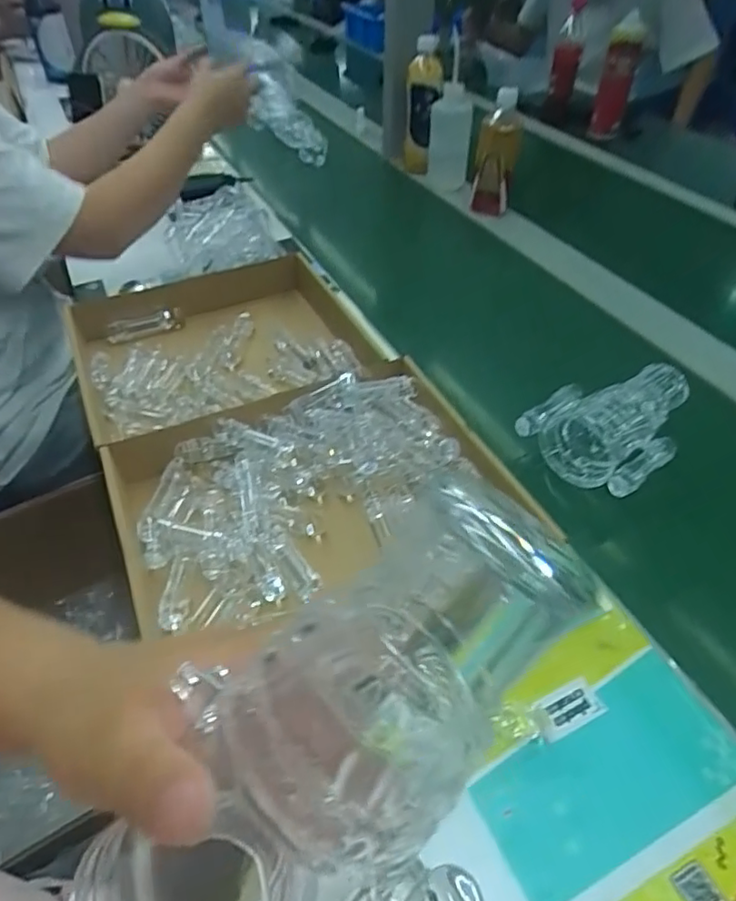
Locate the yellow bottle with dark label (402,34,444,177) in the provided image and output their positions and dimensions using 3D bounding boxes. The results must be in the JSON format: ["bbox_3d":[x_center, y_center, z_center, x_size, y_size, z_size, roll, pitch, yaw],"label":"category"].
[{"bbox_3d":[0.098,-0.626,1.096,0.063,0.206,0.072,5,46,5],"label":"yellow bottle with dark label"}]

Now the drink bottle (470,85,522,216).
[{"bbox_3d":[0.212,-0.492,0.976,0.061,0.177,0.054,5,46,5],"label":"drink bottle"}]

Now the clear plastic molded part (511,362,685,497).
[{"bbox_3d":[0.256,-0.032,0.603,0.185,0.043,0.122,-30,53,-26],"label":"clear plastic molded part"}]

